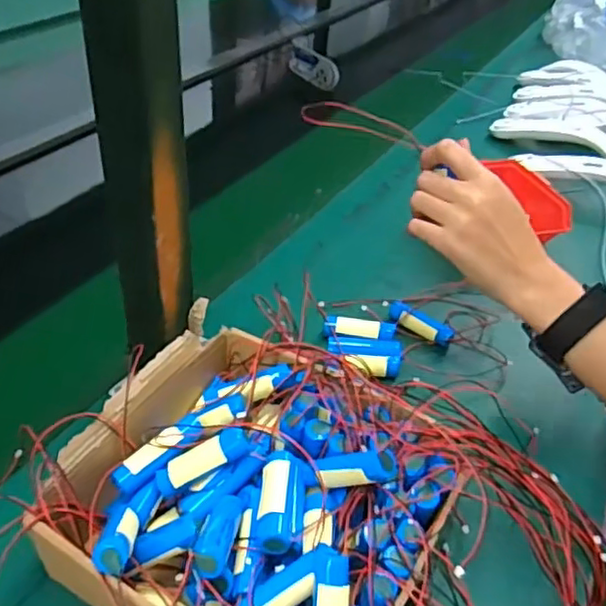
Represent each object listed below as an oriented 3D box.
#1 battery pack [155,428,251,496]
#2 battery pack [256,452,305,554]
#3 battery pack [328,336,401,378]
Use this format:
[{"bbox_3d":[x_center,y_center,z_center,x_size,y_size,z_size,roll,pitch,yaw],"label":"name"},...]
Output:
[{"bbox_3d":[-0.066,0.105,0.422,0.067,0.018,0.018,-30,41,7],"label":"battery pack"},{"bbox_3d":[-0.013,0.125,0.395,0.030,0.024,0.067,5,38,0],"label":"battery pack"},{"bbox_3d":[0.055,0.050,0.580,0.064,0.018,0.043,6,38,1],"label":"battery pack"}]

